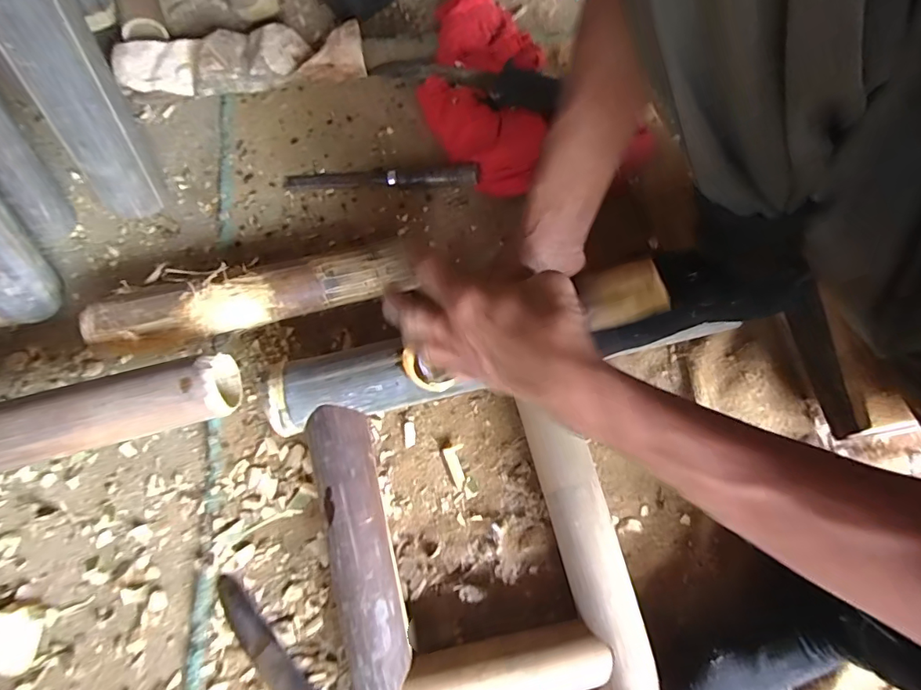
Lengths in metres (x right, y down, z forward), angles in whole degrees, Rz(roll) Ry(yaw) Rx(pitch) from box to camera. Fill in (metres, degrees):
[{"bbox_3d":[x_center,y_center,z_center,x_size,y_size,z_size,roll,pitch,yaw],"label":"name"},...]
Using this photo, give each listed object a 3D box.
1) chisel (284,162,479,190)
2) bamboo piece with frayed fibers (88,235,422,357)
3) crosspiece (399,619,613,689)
[{"bbox_3d":[-0.099,-0.208,0.602,0.239,0.021,0.022,0,76,1],"label":"chisel"},{"bbox_3d":[-0.226,-0.054,0.545,0.347,0.064,0.067,-14,76,-2],"label":"bamboo piece with frayed fibers"},{"bbox_3d":[0.040,0.301,0.455,0.184,0.054,0.055,-11,76,-2],"label":"crosspiece"}]

